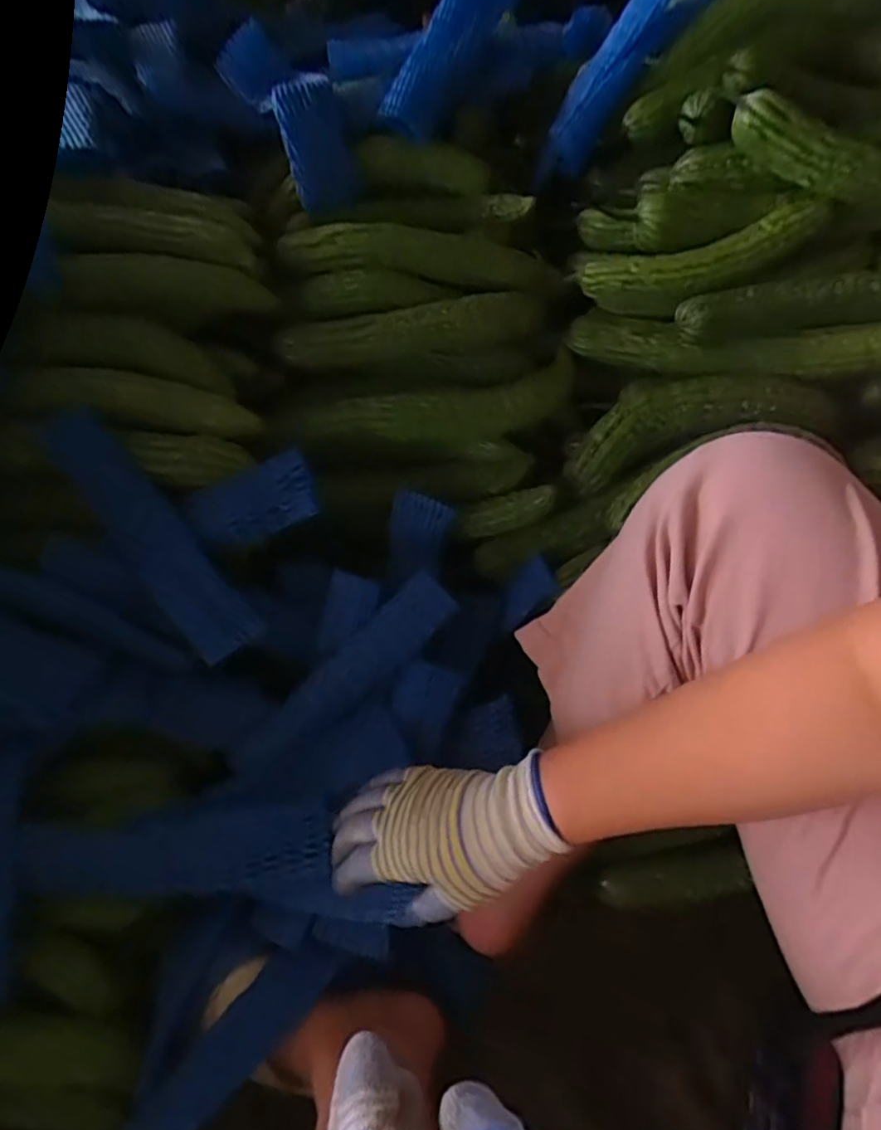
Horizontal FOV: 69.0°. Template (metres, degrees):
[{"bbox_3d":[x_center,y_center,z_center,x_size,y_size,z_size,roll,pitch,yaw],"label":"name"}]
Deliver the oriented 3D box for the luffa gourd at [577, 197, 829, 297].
[{"bbox_3d":[0.240,-0.281,0.591,0.219,0.057,0.059,-10,56,12],"label":"luffa gourd"}]

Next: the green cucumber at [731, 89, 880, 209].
[{"bbox_3d":[0.387,-0.357,0.555,0.264,0.072,0.072,1,56,-13],"label":"green cucumber"}]

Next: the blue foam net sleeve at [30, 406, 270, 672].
[{"bbox_3d":[-0.244,-0.030,0.537,0.054,0.015,0.242,-39,91,-20],"label":"blue foam net sleeve"}]

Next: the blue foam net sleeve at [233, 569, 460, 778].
[{"bbox_3d":[-0.082,0.102,0.573,0.233,0.015,0.048,-44,91,-9],"label":"blue foam net sleeve"}]

